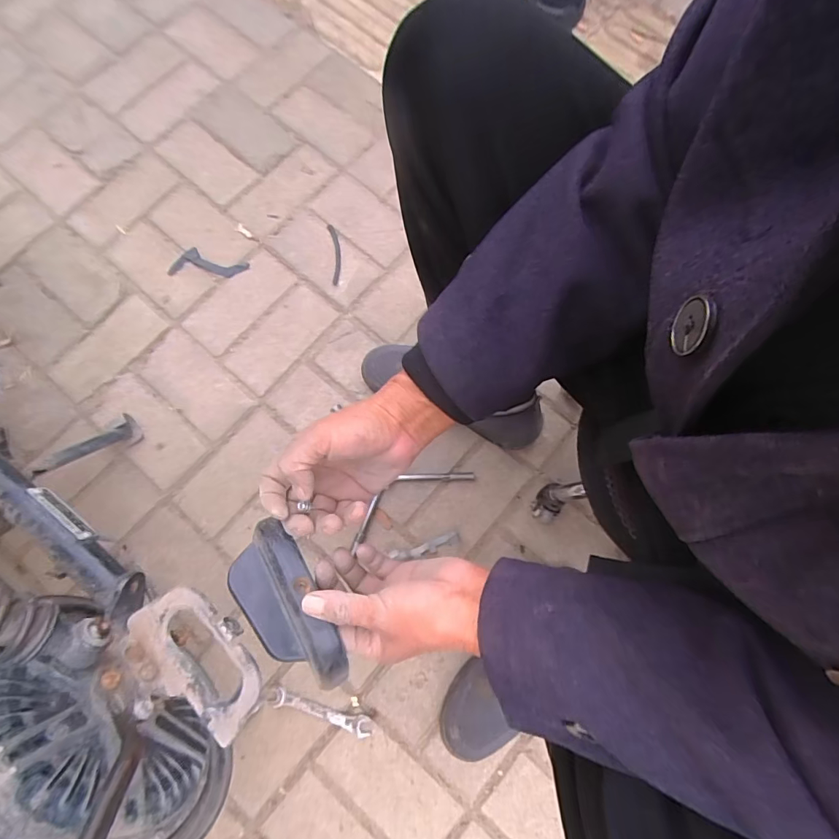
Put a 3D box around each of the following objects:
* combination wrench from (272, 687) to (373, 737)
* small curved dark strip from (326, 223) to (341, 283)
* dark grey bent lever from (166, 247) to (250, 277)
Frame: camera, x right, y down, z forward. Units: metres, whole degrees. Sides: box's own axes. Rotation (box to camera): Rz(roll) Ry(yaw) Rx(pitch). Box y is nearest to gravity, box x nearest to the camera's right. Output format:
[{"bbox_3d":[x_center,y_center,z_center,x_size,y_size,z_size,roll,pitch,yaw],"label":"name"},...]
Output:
[{"bbox_3d":[-0.130,0.390,0.598,0.135,0.008,0.024,17,77,4],"label":"combination wrench"},{"bbox_3d":[-0.140,-0.277,0.753,0.017,0.005,0.111,-8,77,-2],"label":"small curved dark strip"},{"bbox_3d":[-0.351,-0.265,0.756,0.128,0.012,0.050,0,77,0],"label":"dark grey bent lever"}]

